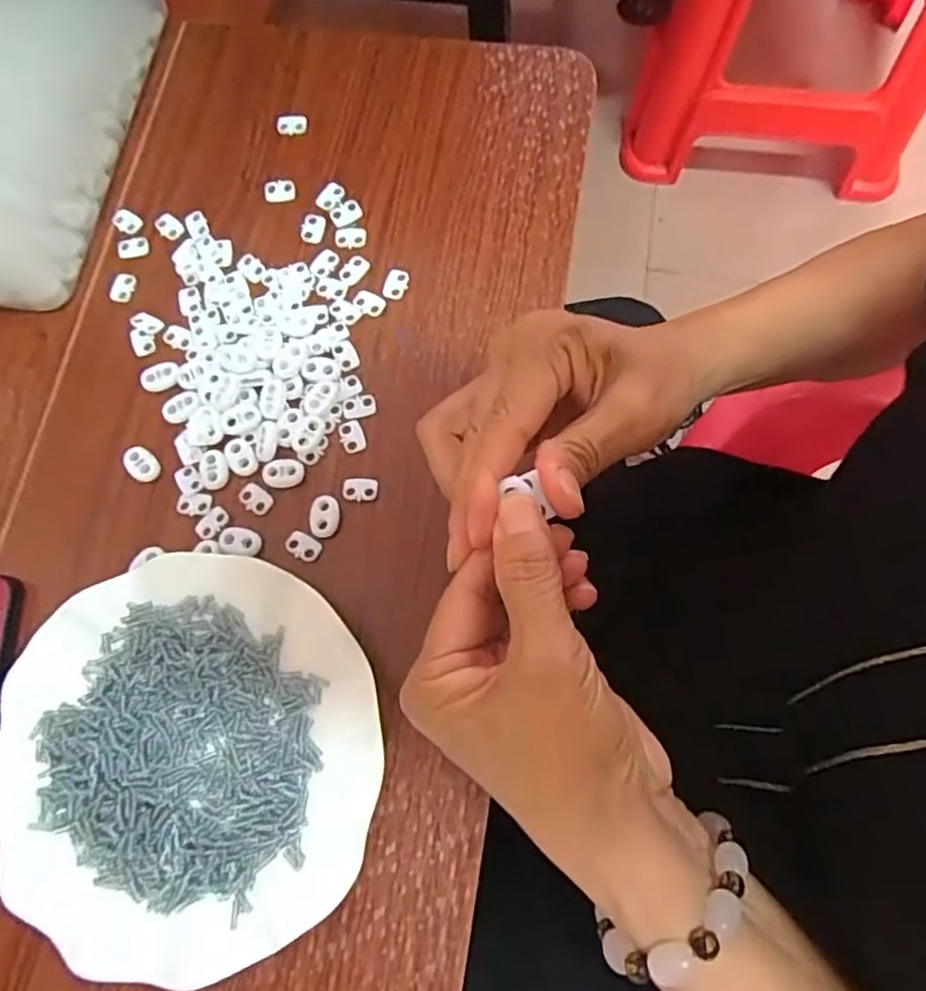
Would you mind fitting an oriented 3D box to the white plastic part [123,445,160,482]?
[{"bbox_3d":[-0.181,-0.018,0.383,0.021,0.007,0.017,35,79,11],"label":"white plastic part"}]

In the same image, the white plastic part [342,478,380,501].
[{"bbox_3d":[-0.056,-0.004,0.368,0.020,0.004,0.013,-4,75,2],"label":"white plastic part"}]

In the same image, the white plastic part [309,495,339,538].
[{"bbox_3d":[-0.075,0.011,0.366,0.015,0.004,0.022,-5,75,2],"label":"white plastic part"}]

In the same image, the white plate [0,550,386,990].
[{"bbox_3d":[-0.133,0.123,0.327,0.181,0.019,0.179,0,73,1],"label":"white plate"}]

